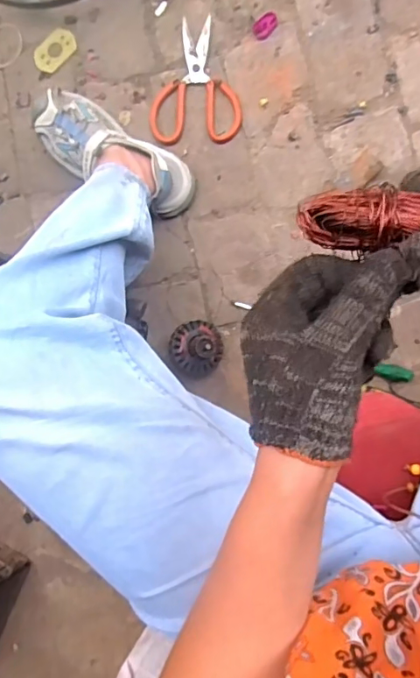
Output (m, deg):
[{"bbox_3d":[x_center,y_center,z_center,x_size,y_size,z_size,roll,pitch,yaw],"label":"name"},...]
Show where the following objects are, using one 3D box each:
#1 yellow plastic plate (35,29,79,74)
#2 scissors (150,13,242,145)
[{"bbox_3d":[-0.245,-0.454,0.804,0.073,0.008,0.046,-44,84,5],"label":"yellow plastic plate"},{"bbox_3d":[-0.027,-0.392,0.781,0.136,0.008,0.186,-5,89,8],"label":"scissors"}]

